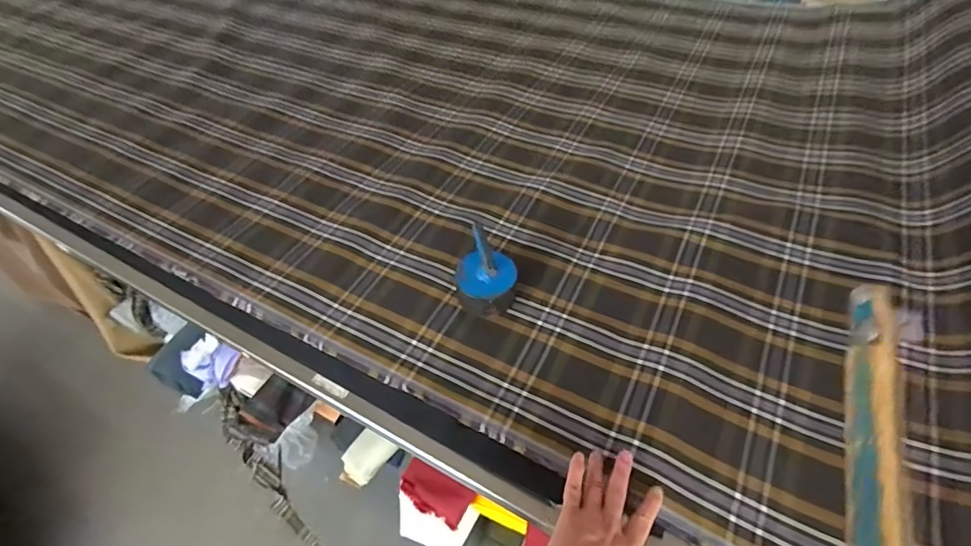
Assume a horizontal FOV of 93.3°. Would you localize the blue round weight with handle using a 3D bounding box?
[{"bbox_3d":[0.000,-0.001,0.655,0.085,0.107,0.082,-2,50,3],"label":"blue round weight with handle"}]

